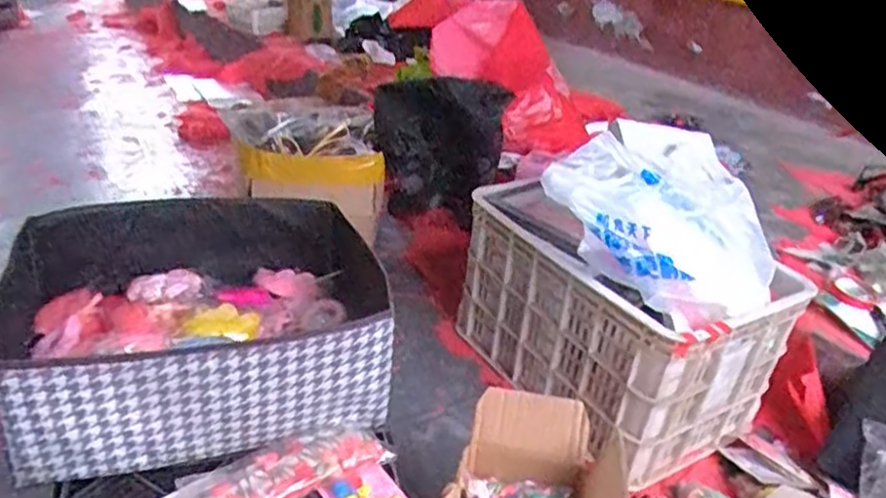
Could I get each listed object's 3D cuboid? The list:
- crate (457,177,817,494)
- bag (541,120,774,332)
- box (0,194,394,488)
[{"bbox_3d":[0.292,0.109,1.231,0.306,0.294,0.481,-14,36,-32],"label":"crate"},{"bbox_3d":[0.357,-0.050,1.089,0.326,0.177,0.361,21,32,22],"label":"bag"},{"bbox_3d":[-0.301,0.083,0.868,0.424,0.147,0.353,-9,33,-26],"label":"box"}]

